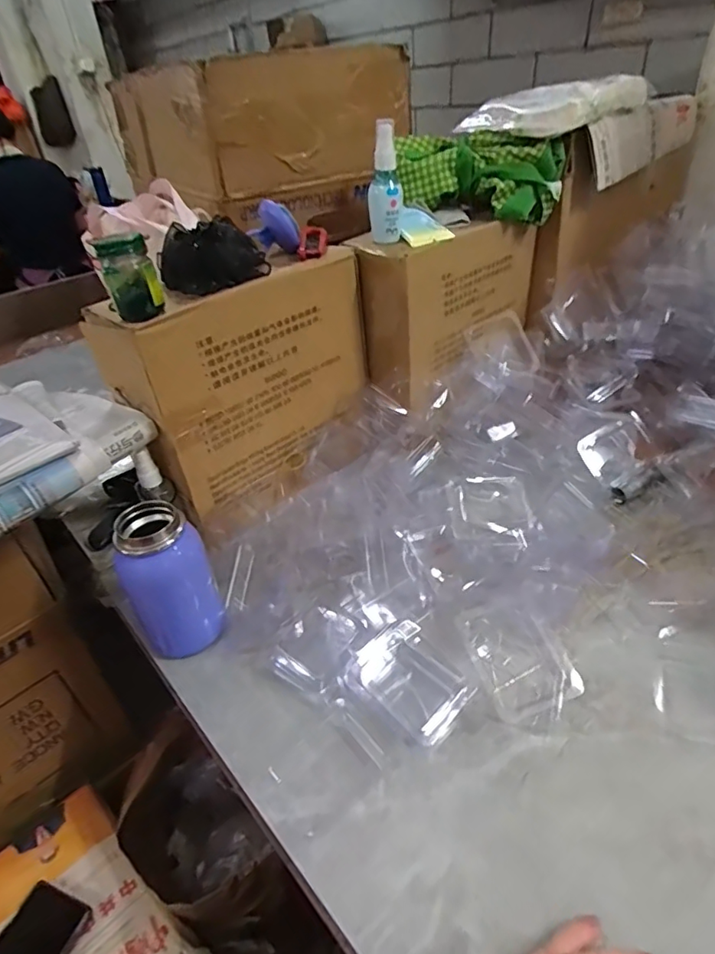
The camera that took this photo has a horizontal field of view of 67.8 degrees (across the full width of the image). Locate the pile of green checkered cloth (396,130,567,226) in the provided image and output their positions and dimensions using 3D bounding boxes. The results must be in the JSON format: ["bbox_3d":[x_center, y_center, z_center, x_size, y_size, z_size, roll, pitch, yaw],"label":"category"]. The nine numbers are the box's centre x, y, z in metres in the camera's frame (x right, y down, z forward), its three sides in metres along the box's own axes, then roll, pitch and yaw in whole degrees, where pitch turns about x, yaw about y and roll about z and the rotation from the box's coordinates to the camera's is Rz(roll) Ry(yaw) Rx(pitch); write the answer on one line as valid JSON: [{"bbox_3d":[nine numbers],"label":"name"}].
[{"bbox_3d":[0.150,-0.380,0.676,0.206,0.086,0.073,9,39,18],"label":"pile of green checkered cloth"}]

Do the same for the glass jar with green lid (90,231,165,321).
[{"bbox_3d":[-0.198,-0.174,0.466,0.044,0.068,0.040,-20,39,-19],"label":"glass jar with green lid"}]

